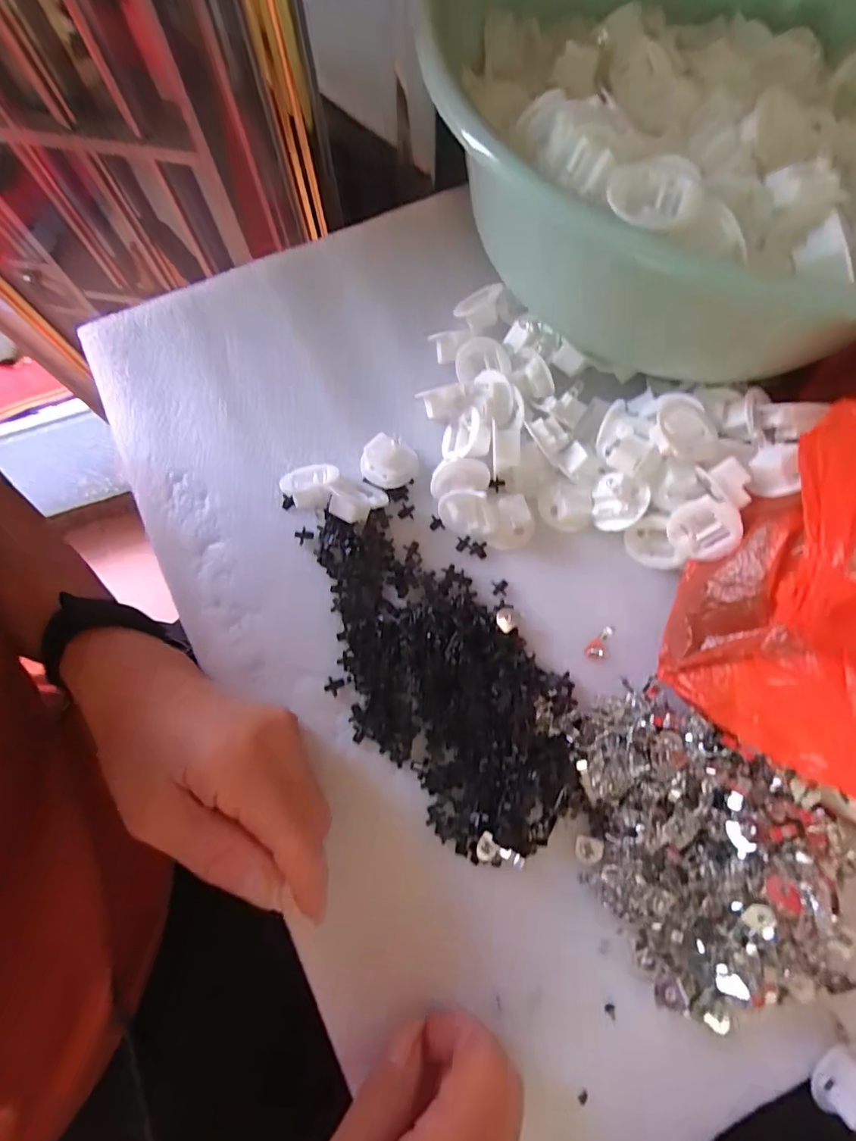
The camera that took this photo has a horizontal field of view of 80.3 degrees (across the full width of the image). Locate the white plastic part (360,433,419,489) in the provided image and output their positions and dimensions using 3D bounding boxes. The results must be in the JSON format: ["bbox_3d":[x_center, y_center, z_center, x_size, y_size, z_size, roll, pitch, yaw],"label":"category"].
[{"bbox_3d":[-0.022,-0.061,0.292,0.031,0.014,0.026,21,77,5],"label":"white plastic part"}]

